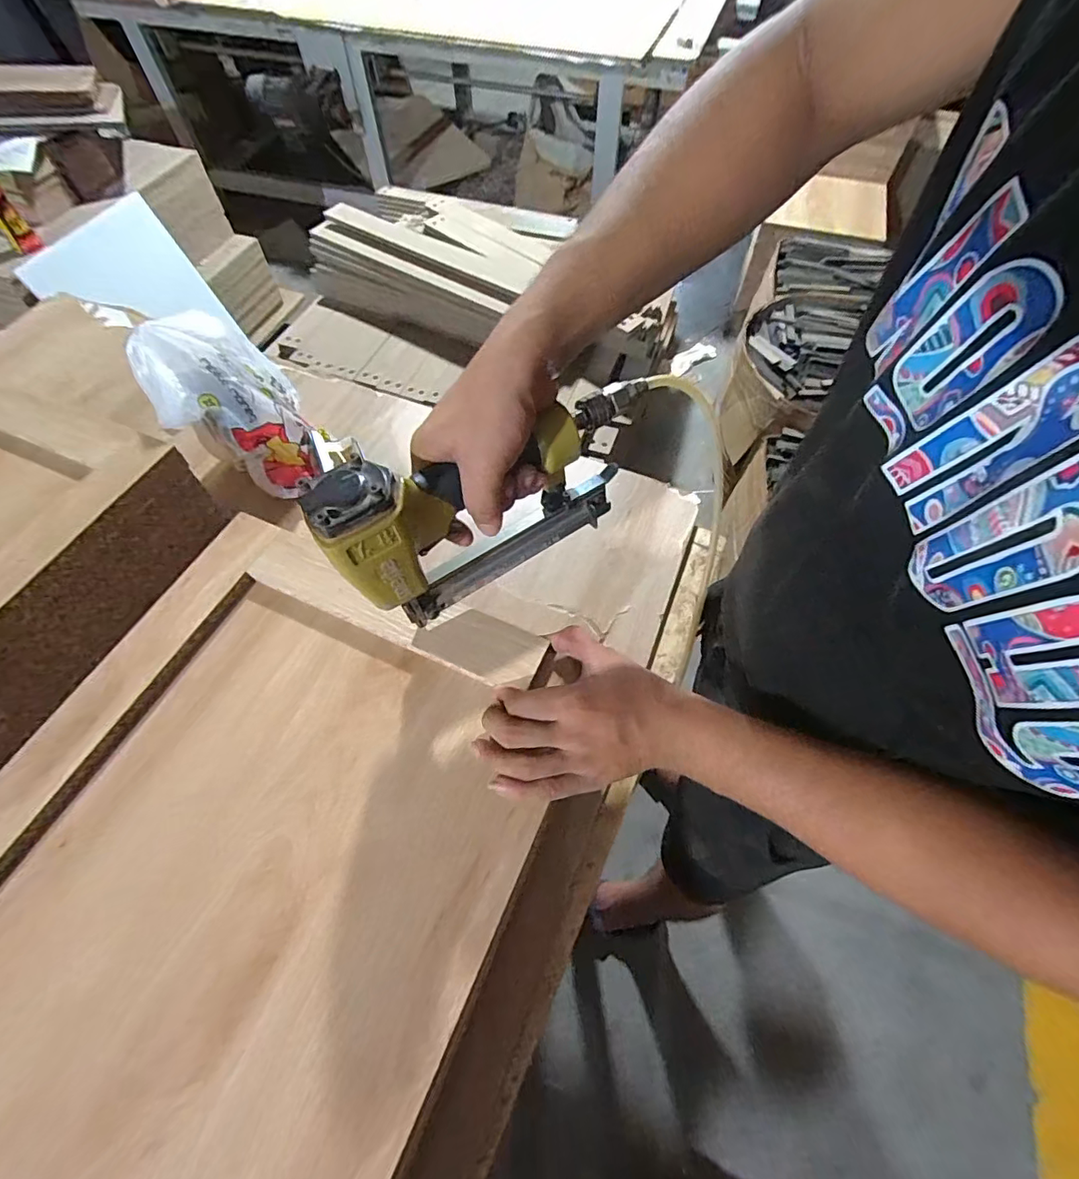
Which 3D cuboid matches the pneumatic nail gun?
[{"bbox_3d":[-0.040,-0.065,0.410,0.236,0.148,0.053,-29,65,-15],"label":"pneumatic nail gun"}]

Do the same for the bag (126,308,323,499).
[{"bbox_3d":[-0.374,-0.227,0.643,0.152,0.195,0.151,-31,66,-16],"label":"bag"}]

